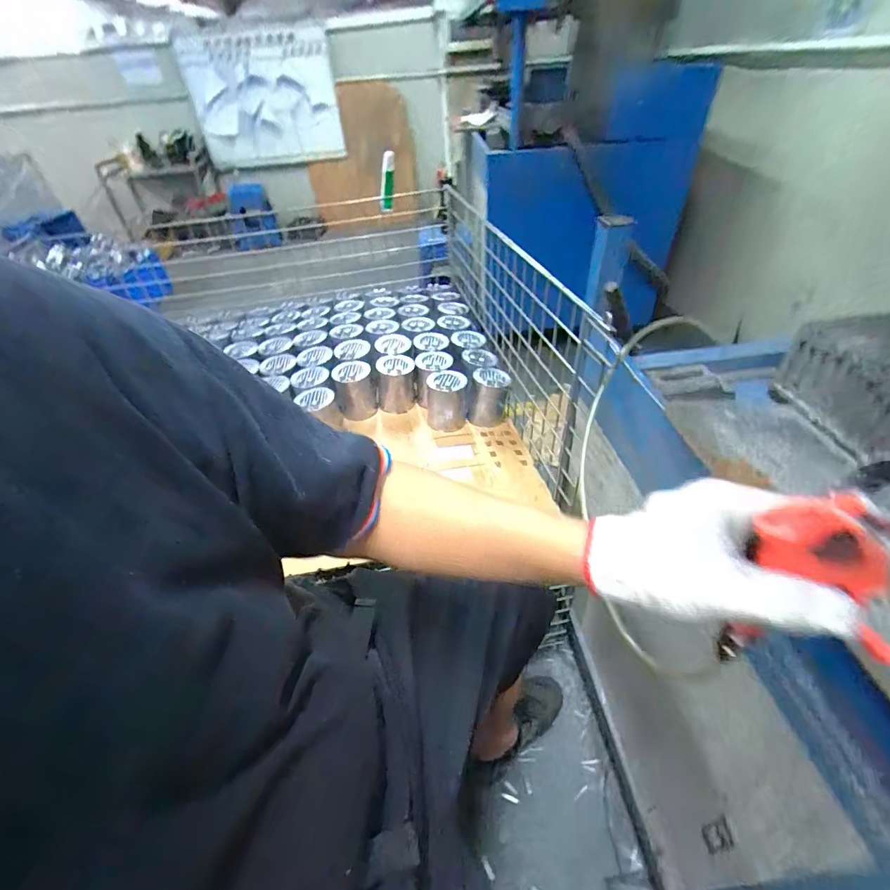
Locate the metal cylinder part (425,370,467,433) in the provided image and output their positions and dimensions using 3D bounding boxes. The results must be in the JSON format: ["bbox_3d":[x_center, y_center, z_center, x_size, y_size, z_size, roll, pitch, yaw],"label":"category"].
[{"bbox_3d":[0.004,-0.097,0.976,0.091,0.117,0.076,-1,41,5],"label":"metal cylinder part"}]

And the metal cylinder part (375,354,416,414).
[{"bbox_3d":[-0.119,-0.146,1.044,0.096,0.115,0.086,-7,41,-3],"label":"metal cylinder part"}]

